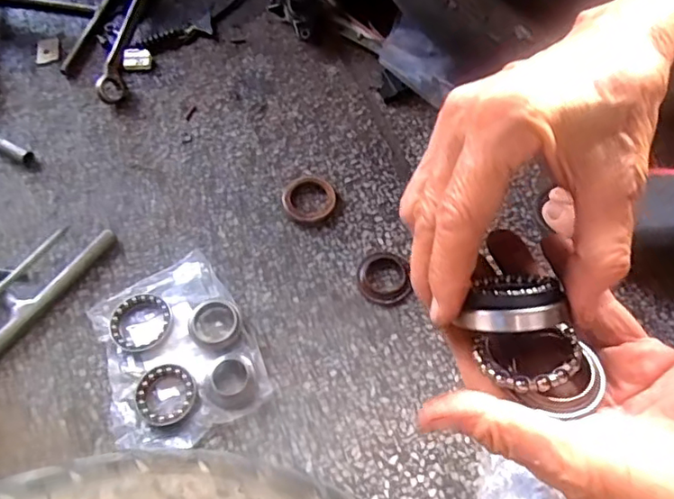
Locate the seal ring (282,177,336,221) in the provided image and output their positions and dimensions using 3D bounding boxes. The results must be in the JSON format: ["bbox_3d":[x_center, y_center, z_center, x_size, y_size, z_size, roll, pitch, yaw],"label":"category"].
[{"bbox_3d":[-0.024,-0.045,0.506,0.046,0.009,0.048,0,61,-1],"label":"seal ring"}]

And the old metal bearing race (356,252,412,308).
[{"bbox_3d":[0.038,0.023,0.469,0.042,0.007,0.047,-3,62,-3],"label":"old metal bearing race"}]

